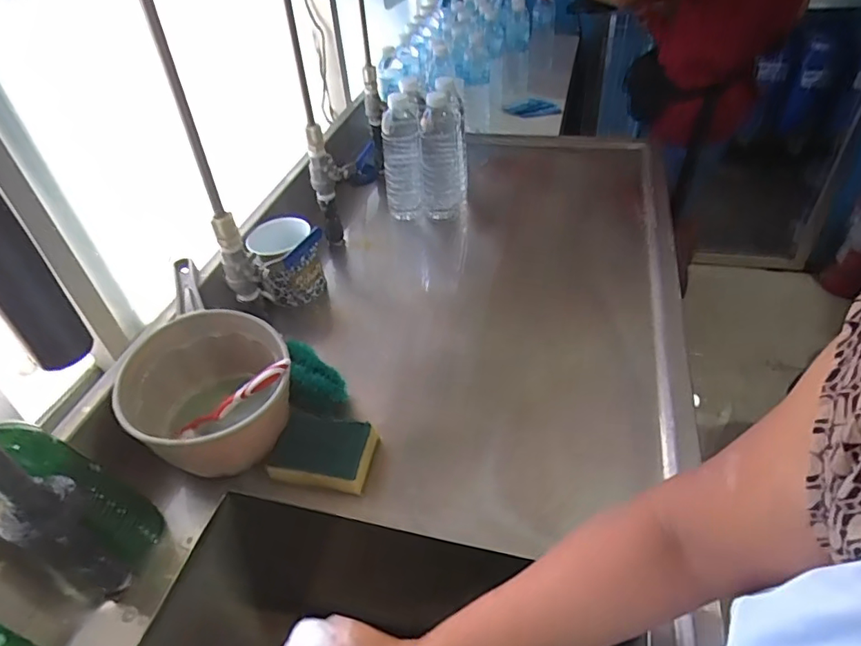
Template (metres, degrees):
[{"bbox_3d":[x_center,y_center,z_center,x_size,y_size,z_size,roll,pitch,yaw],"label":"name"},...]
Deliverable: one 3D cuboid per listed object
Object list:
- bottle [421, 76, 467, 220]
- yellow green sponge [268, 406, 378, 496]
[{"bbox_3d":[0.021,-0.281,0.886,0.071,0.196,0.091,-2,42,4],"label":"bottle"},{"bbox_3d":[-0.113,0.135,0.573,0.107,0.027,0.080,6,43,13],"label":"yellow green sponge"}]

